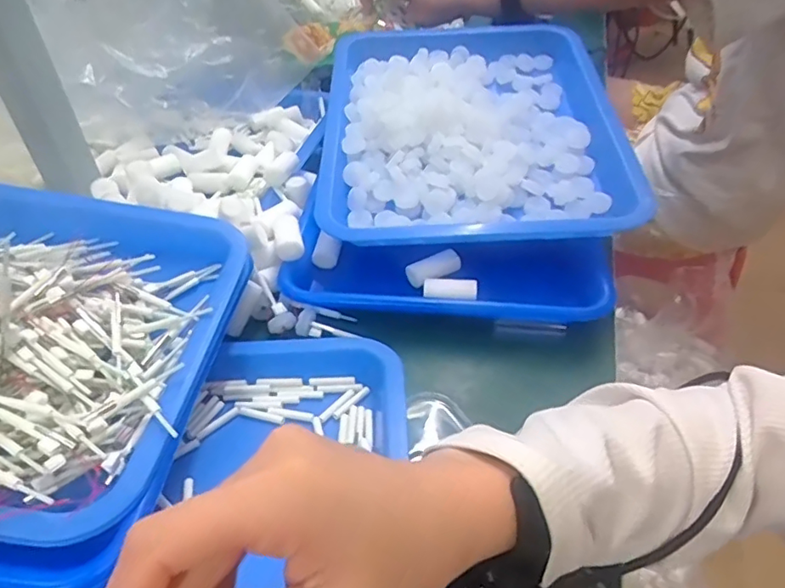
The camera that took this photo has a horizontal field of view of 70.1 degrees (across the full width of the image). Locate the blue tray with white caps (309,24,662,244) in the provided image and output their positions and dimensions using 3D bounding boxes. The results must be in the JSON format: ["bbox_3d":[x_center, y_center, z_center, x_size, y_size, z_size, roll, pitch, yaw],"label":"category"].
[{"bbox_3d":[0.067,-0.157,0.523,0.252,0.068,0.299,0,43,2],"label":"blue tray with white caps"}]

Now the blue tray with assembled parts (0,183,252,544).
[{"bbox_3d":[-0.249,0.016,0.325,0.289,0.050,0.231,4,43,6],"label":"blue tray with assembled parts"}]

